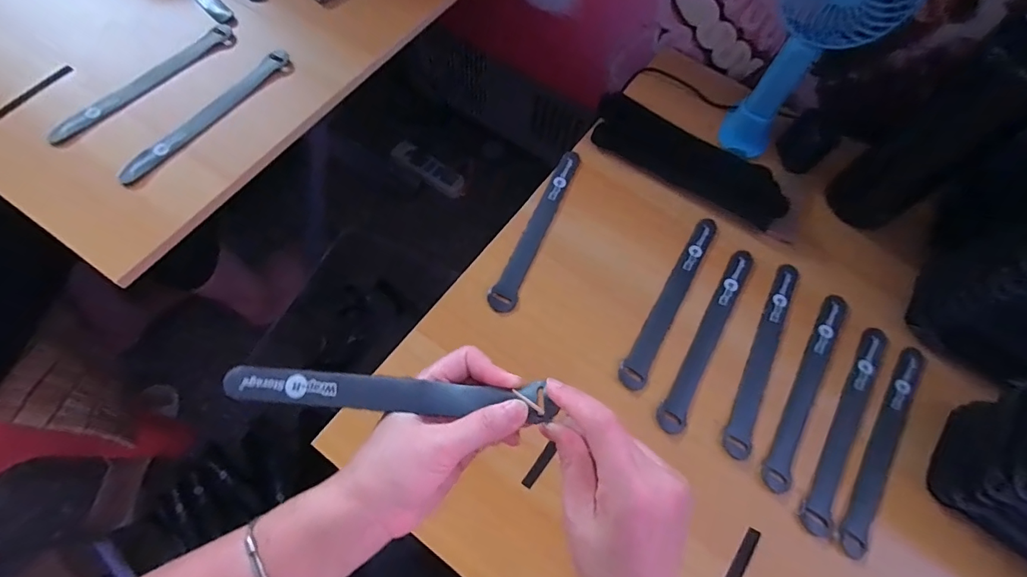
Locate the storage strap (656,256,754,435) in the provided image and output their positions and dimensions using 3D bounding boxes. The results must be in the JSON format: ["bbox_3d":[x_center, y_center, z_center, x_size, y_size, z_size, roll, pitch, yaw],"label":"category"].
[{"bbox_3d":[0.177,0.040,0.418,0.022,0.004,0.196,30,65,10],"label":"storage strap"}]

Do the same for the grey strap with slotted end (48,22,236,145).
[{"bbox_3d":[-0.356,-0.202,0.453,0.026,0.008,0.196,34,70,12],"label":"grey strap with slotted end"}]

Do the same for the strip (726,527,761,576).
[{"bbox_3d":[0.163,0.209,0.339,0.010,0.005,0.069,34,70,12],"label":"strip"}]

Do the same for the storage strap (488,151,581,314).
[{"bbox_3d":[0.025,-0.065,0.453,0.023,0.007,0.200,22,68,7],"label":"storage strap"}]

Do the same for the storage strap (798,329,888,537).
[{"bbox_3d":[0.282,0.111,0.387,0.023,0.004,0.193,32,69,11],"label":"storage strap"}]

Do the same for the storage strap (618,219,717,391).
[{"bbox_3d":[0.148,0.007,0.432,0.023,0.004,0.199,29,64,12],"label":"storage strap"}]

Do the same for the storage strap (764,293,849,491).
[{"bbox_3d":[0.257,0.083,0.404,0.020,0.004,0.196,31,66,14],"label":"storage strap"}]

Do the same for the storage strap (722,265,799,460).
[{"bbox_3d":[0.224,0.057,0.414,0.022,0.004,0.197,27,65,9],"label":"storage strap"}]

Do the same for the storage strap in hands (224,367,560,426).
[{"bbox_3d":[-0.073,0.064,0.278,0.191,0.008,0.023,3,75,-2],"label":"storage strap in hands"}]

